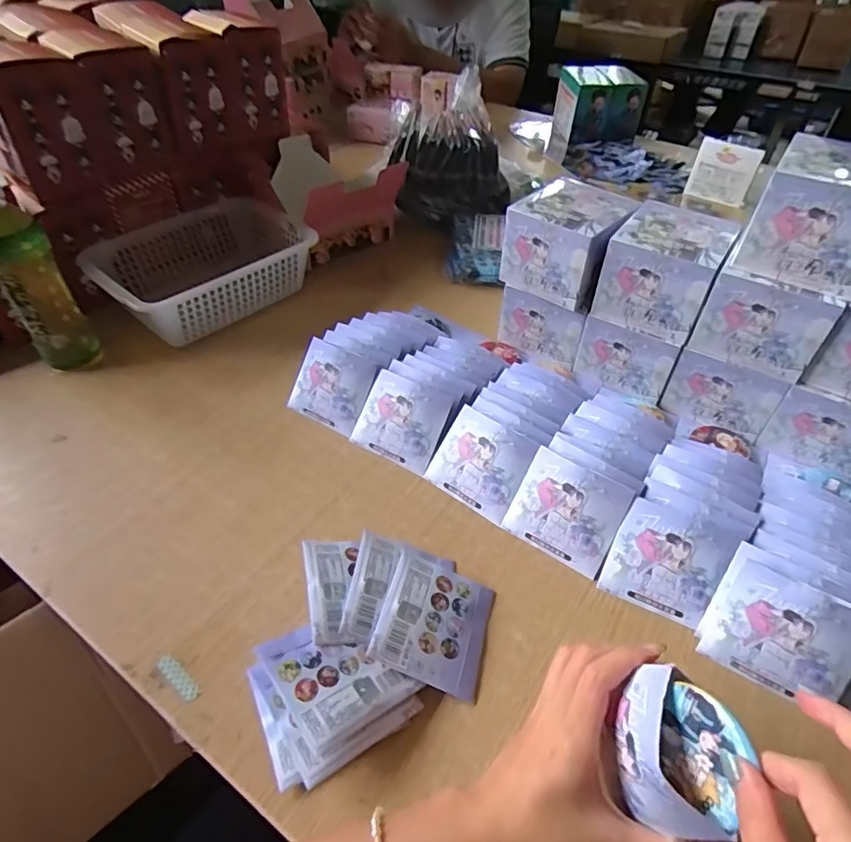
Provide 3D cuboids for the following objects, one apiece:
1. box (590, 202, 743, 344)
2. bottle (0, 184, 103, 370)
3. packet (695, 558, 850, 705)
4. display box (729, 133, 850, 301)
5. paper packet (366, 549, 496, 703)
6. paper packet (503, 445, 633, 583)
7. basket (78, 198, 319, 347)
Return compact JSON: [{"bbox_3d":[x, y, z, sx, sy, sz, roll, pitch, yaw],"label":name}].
[{"bbox_3d":[0.264,-0.167,0.598,0.106,0.097,0.112,26,50,22],"label":"box"},{"bbox_3d":[-0.454,-0.158,0.625,0.066,0.223,0.067,-33,55,-30],"label":"bottle"},{"bbox_3d":[0.272,0.164,0.407,0.091,0.085,0.009,26,13,25],"label":"packet"},{"bbox_3d":[0.363,-0.187,0.489,0.106,0.093,0.100,27,50,23],"label":"display box"},{"bbox_3d":[0.009,0.161,0.433,0.088,0.007,0.093,25,48,-3],"label":"paper packet"},{"bbox_3d":[0.128,0.082,0.491,0.093,0.086,0.011,27,11,22],"label":"paper packet"},{"bbox_3d":[-0.297,-0.208,0.757,0.183,0.094,0.287,33,52,27],"label":"basket"}]

